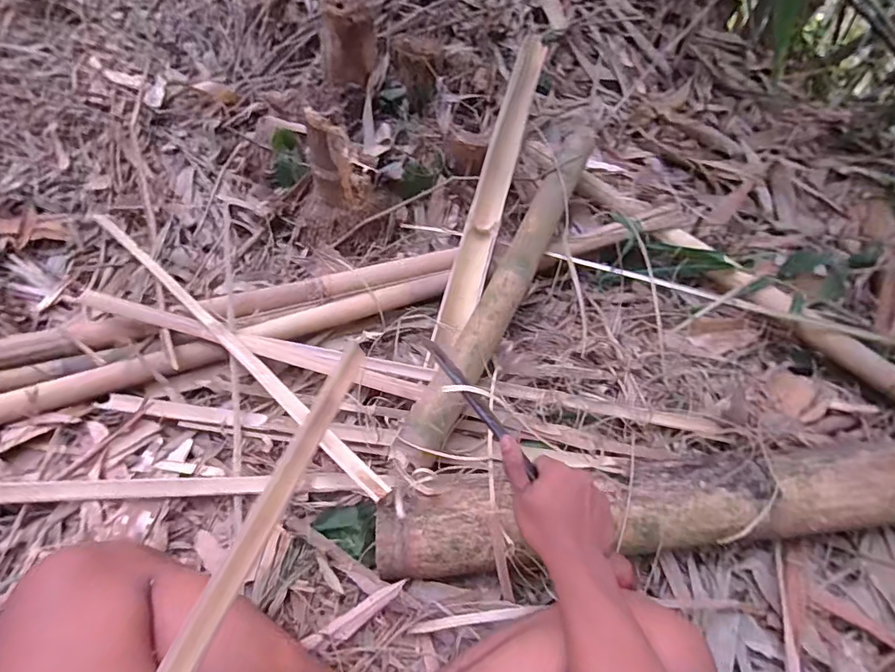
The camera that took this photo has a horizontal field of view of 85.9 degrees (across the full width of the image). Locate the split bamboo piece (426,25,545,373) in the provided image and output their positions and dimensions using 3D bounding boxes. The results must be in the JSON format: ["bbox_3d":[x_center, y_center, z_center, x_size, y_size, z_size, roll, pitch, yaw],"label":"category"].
[{"bbox_3d":[0.092,-0.297,0.957,0.064,0.025,0.776,15,71,5],"label":"split bamboo piece"}]

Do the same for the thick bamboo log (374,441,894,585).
[{"bbox_3d":[0.334,0.217,0.636,0.843,0.102,0.123,-1,54,-10],"label":"thick bamboo log"}]

